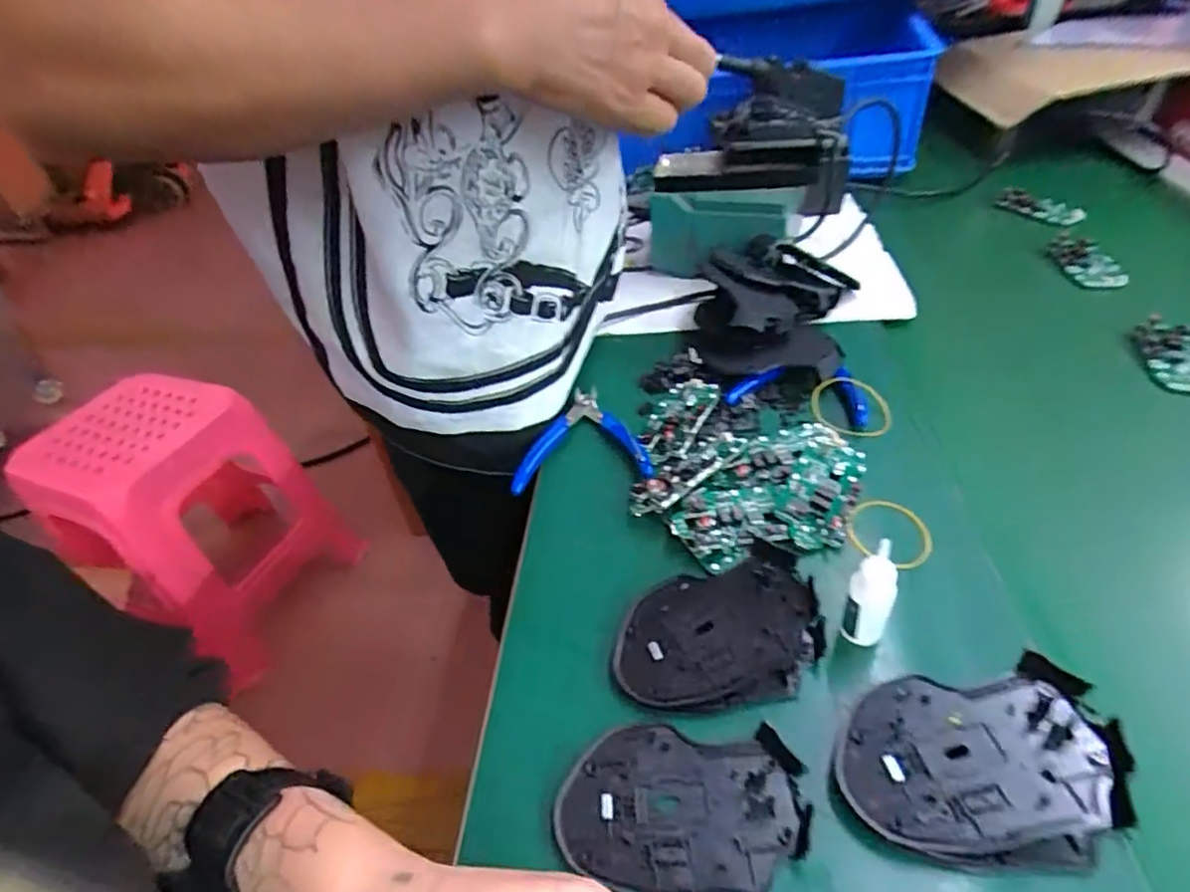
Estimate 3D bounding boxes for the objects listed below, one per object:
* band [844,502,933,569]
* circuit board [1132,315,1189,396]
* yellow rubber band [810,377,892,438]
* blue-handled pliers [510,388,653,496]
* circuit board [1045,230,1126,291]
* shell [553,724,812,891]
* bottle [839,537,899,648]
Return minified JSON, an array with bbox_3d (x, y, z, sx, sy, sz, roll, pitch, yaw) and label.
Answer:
[{"bbox_3d":[0.192,0.055,0.399,0.051,0.007,0.046,26,61,27],"label":"band"},{"bbox_3d":[0.473,-0.074,0.495,0.048,0.013,0.089,7,44,15],"label":"circuit board"},{"bbox_3d":[0.201,-0.033,0.481,0.060,0.011,0.064,8,44,16],"label":"yellow rubber band"},{"bbox_3d":[-0.009,-0.007,0.500,0.108,0.023,0.108,-1,42,6],"label":"blue-handled pliers"},{"bbox_3d":[0.494,-0.189,0.621,0.048,0.007,0.102,-1,42,7],"label":"circuit board"},{"bbox_3d":[0.039,0.169,0.290,0.112,0.015,0.071,1,43,9],"label":"shell"},{"bbox_3d":[0.144,0.079,0.322,0.022,0.072,0.016,18,48,25],"label":"bottle"}]

